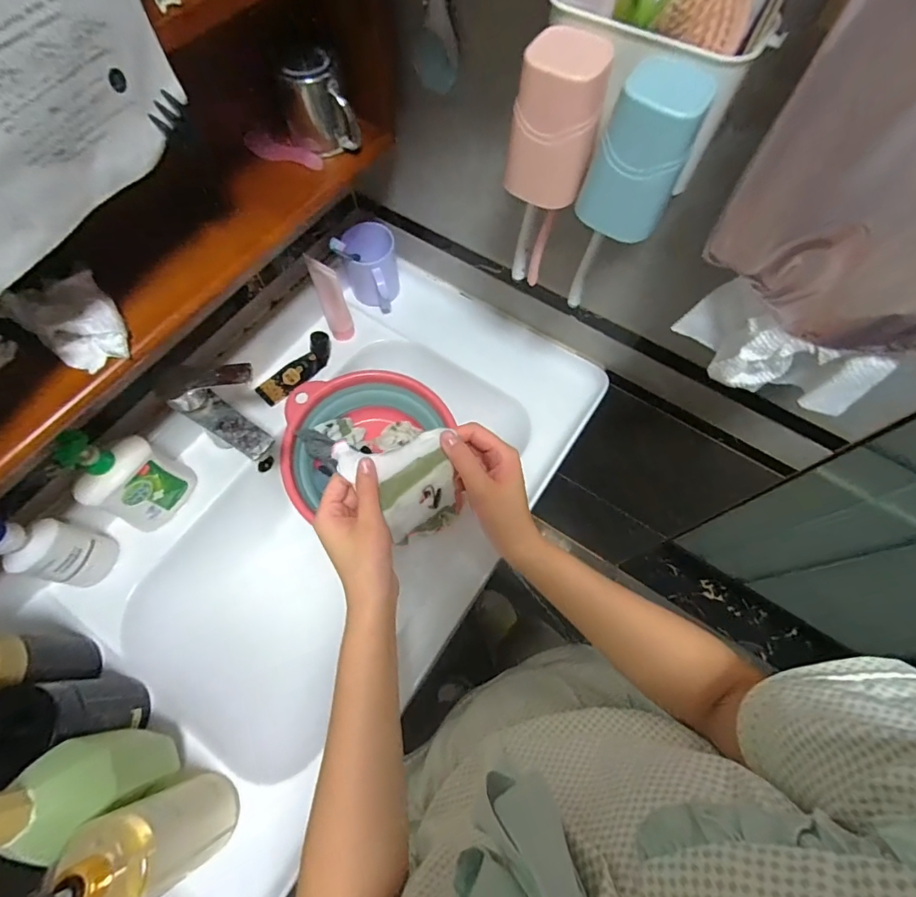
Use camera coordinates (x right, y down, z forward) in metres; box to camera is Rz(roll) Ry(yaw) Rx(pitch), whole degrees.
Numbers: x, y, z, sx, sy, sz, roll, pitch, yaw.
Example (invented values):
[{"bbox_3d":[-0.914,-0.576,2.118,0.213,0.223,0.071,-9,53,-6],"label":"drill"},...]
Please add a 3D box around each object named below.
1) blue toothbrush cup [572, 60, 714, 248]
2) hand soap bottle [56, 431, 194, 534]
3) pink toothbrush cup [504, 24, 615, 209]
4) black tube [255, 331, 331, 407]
[{"bbox_3d":[0.132,-0.213,0.331,0.065,0.096,0.060,28,70,10],"label":"blue toothbrush cup"},{"bbox_3d":[-0.406,0.042,0.576,0.047,0.193,0.095,23,69,9],"label":"hand soap bottle"},{"bbox_3d":[0.073,-0.250,0.352,0.065,0.099,0.054,10,67,3],"label":"pink toothbrush cup"},{"bbox_3d":[-0.255,-0.129,0.716,0.047,0.032,0.137,41,72,15],"label":"black tube"}]

